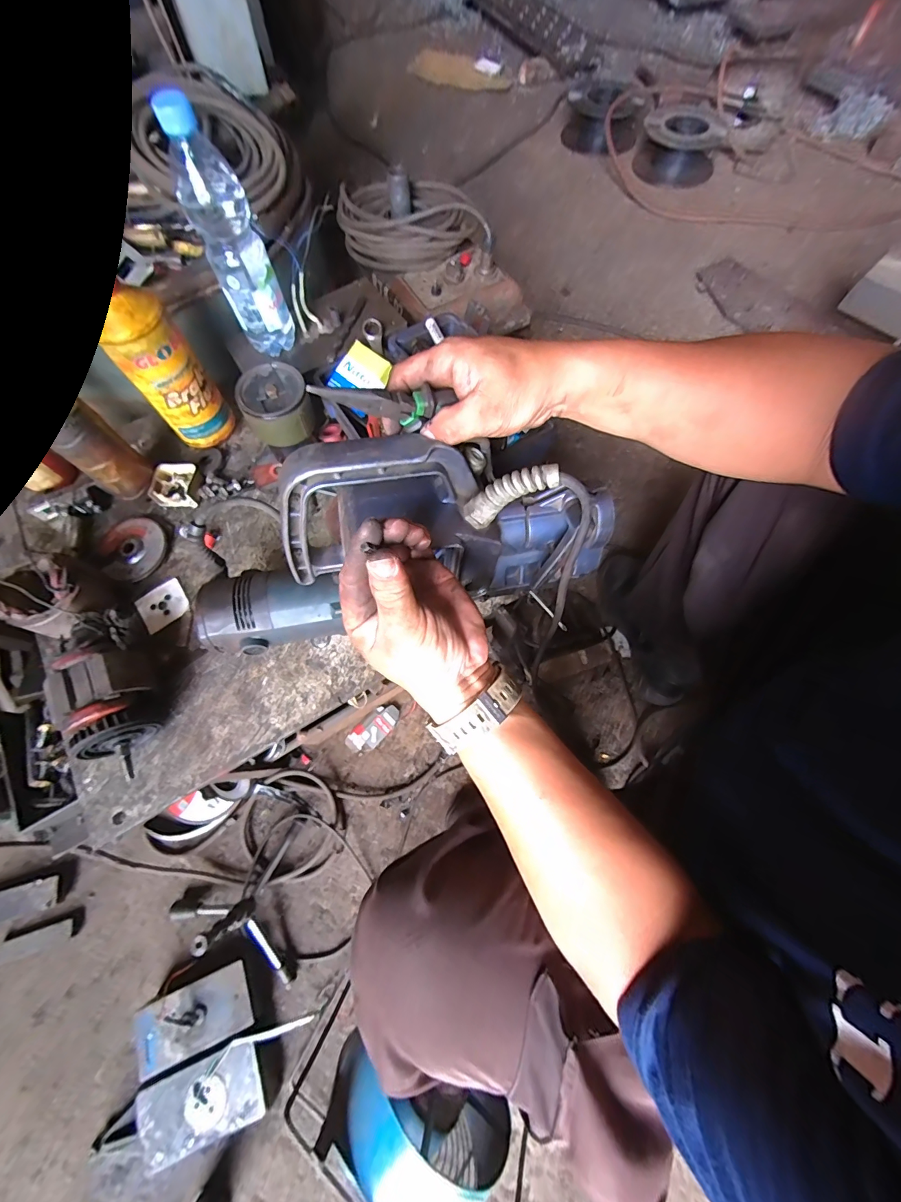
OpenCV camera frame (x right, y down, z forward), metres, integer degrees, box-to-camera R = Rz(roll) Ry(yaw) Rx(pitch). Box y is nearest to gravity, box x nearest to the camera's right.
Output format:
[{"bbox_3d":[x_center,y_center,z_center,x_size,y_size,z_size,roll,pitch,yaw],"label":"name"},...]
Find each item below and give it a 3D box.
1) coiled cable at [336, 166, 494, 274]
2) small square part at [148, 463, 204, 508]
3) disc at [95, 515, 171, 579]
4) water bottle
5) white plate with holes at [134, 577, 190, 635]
[{"bbox_3d":[-0.066,-0.688,0.741,0.262,0.069,0.203,-3,68,0],"label":"coiled cable"},{"bbox_3d":[-0.392,-0.167,0.592,0.064,0.020,0.062,-4,68,0],"label":"small square part"},{"bbox_3d":[-0.442,-0.075,0.570,0.102,0.017,0.088,27,71,11],"label":"disc"},{"bbox_3d":[-0.253,-0.416,0.487,0.068,0.225,0.063,-23,70,-8],"label":"water bottle"},{"bbox_3d":[-0.377,0.005,0.542,0.057,0.004,0.057,-37,72,-12],"label":"white plate with holes"}]

